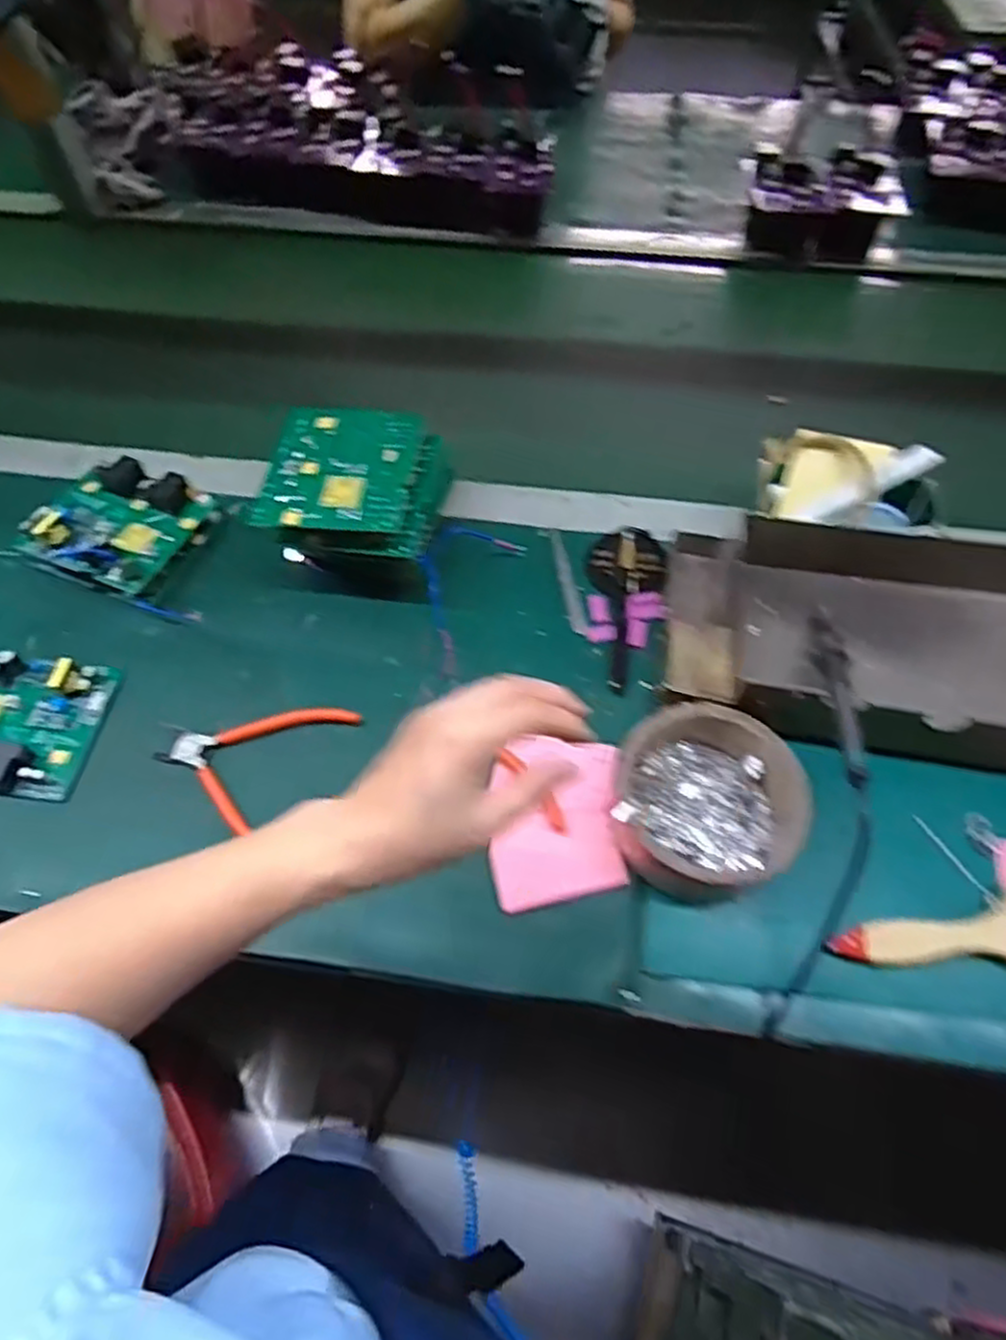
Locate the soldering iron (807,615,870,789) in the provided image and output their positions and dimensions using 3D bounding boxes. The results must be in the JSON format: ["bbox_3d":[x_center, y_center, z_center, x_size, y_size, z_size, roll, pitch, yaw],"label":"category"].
[{"bbox_3d":[0.237,0.011,0.530,0.026,0.021,0.208,11,34,8],"label":"soldering iron"}]

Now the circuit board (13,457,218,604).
[{"bbox_3d":[-0.341,-0.129,0.655,0.130,0.045,0.119,19,64,12],"label":"circuit board"}]

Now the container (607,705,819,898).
[{"bbox_3d":[0.140,0.089,0.516,0.118,0.047,0.122,0,58,0],"label":"container"}]

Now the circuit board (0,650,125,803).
[{"bbox_3d":[-0.380,0.039,0.571,0.132,0.029,0.108,3,61,3],"label":"circuit board"}]

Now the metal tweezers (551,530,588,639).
[{"bbox_3d":[0.055,-0.077,0.646,0.013,0.009,0.107,-11,61,-4],"label":"metal tweezers"}]

